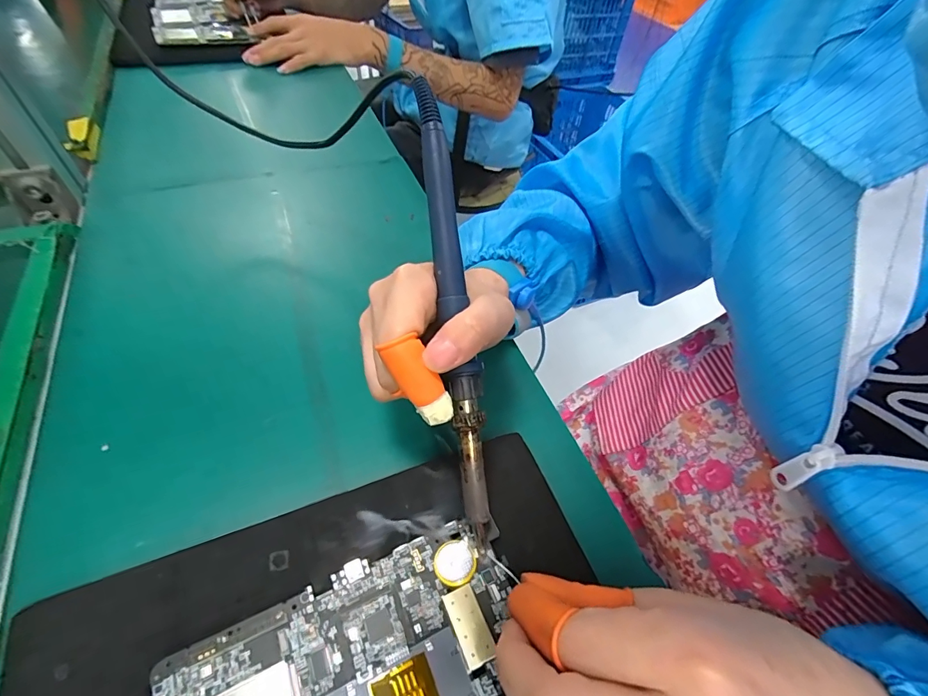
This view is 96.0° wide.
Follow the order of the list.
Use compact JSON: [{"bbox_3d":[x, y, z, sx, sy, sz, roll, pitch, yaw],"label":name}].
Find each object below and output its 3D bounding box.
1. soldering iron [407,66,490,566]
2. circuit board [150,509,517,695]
[{"bbox_3d":[-0.005,-0.019,0.208,0.014,0.014,0.229,-7,87,-12],"label":"soldering iron"},{"bbox_3d":[-0.048,0.135,0.176,0.146,0.010,0.071,-18,55,-18],"label":"circuit board"}]

